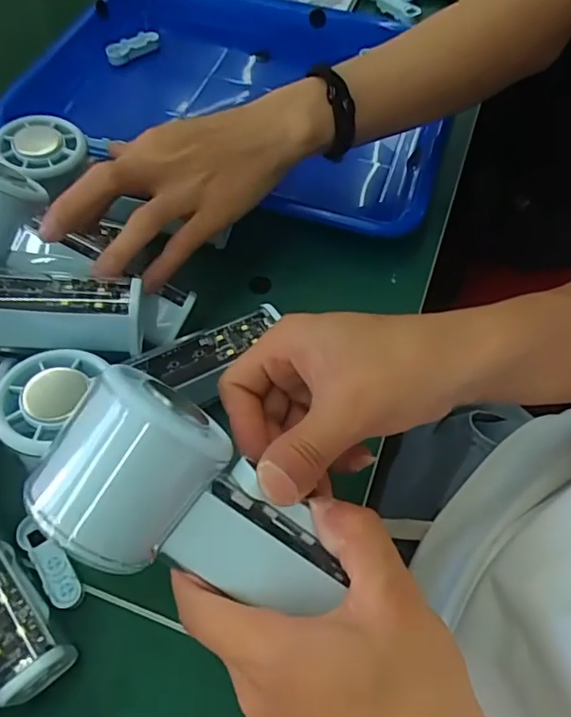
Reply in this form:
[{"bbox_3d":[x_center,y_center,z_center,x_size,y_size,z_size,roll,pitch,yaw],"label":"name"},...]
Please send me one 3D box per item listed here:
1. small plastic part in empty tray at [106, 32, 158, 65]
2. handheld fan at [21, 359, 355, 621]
[{"bbox_3d":[-0.131,-0.268,0.481,0.047,0.022,0.008,-24,62,-14],"label":"small plastic part in empty tray"},{"bbox_3d":[-0.033,0.050,0.221,0.114,0.054,0.063,31,96,-18],"label":"handheld fan"}]

